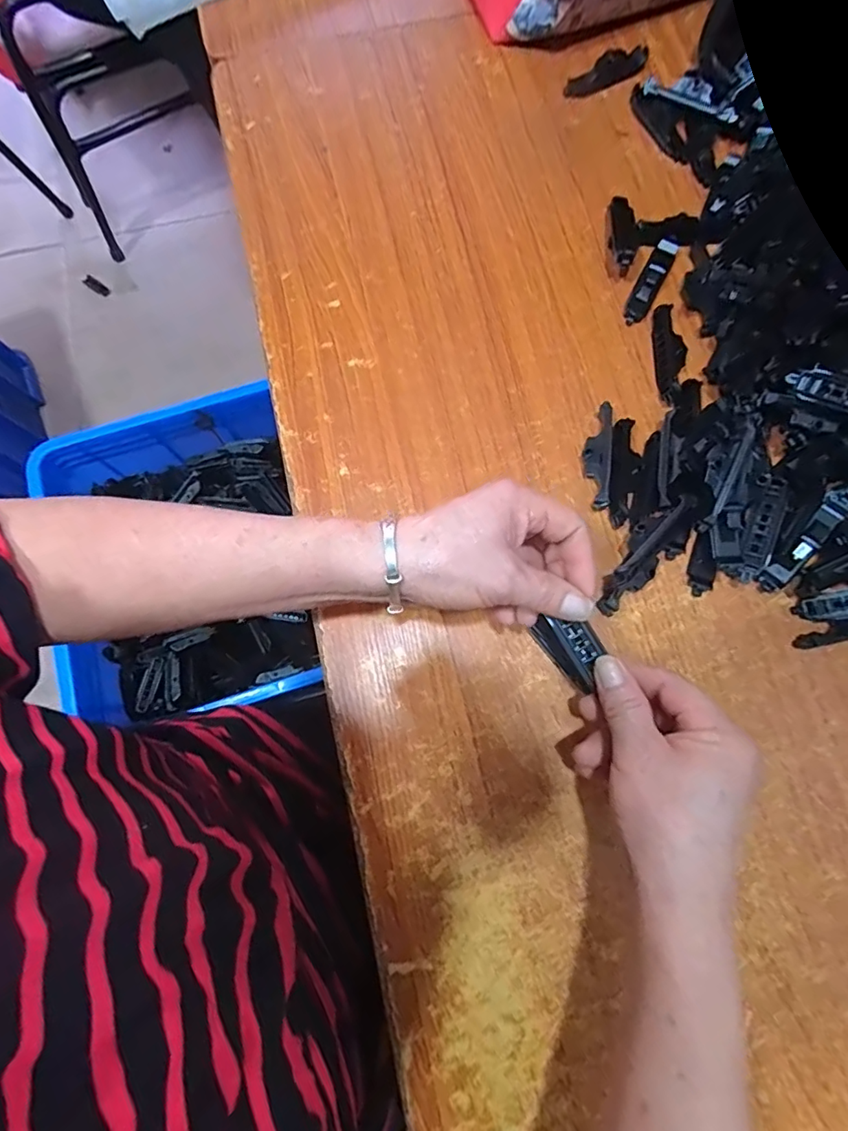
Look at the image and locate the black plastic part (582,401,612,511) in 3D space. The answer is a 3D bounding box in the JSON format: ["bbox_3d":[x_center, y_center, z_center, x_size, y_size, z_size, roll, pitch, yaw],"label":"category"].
[{"bbox_3d":[0.130,-0.082,0.387,0.020,0.010,0.081,4,78,2],"label":"black plastic part"}]

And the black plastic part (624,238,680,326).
[{"bbox_3d":[0.186,-0.234,0.416,0.019,0.016,0.083,28,80,7],"label":"black plastic part"}]

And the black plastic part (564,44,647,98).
[{"bbox_3d":[0.166,-0.444,0.460,0.086,0.014,0.023,-26,78,-5],"label":"black plastic part"}]

